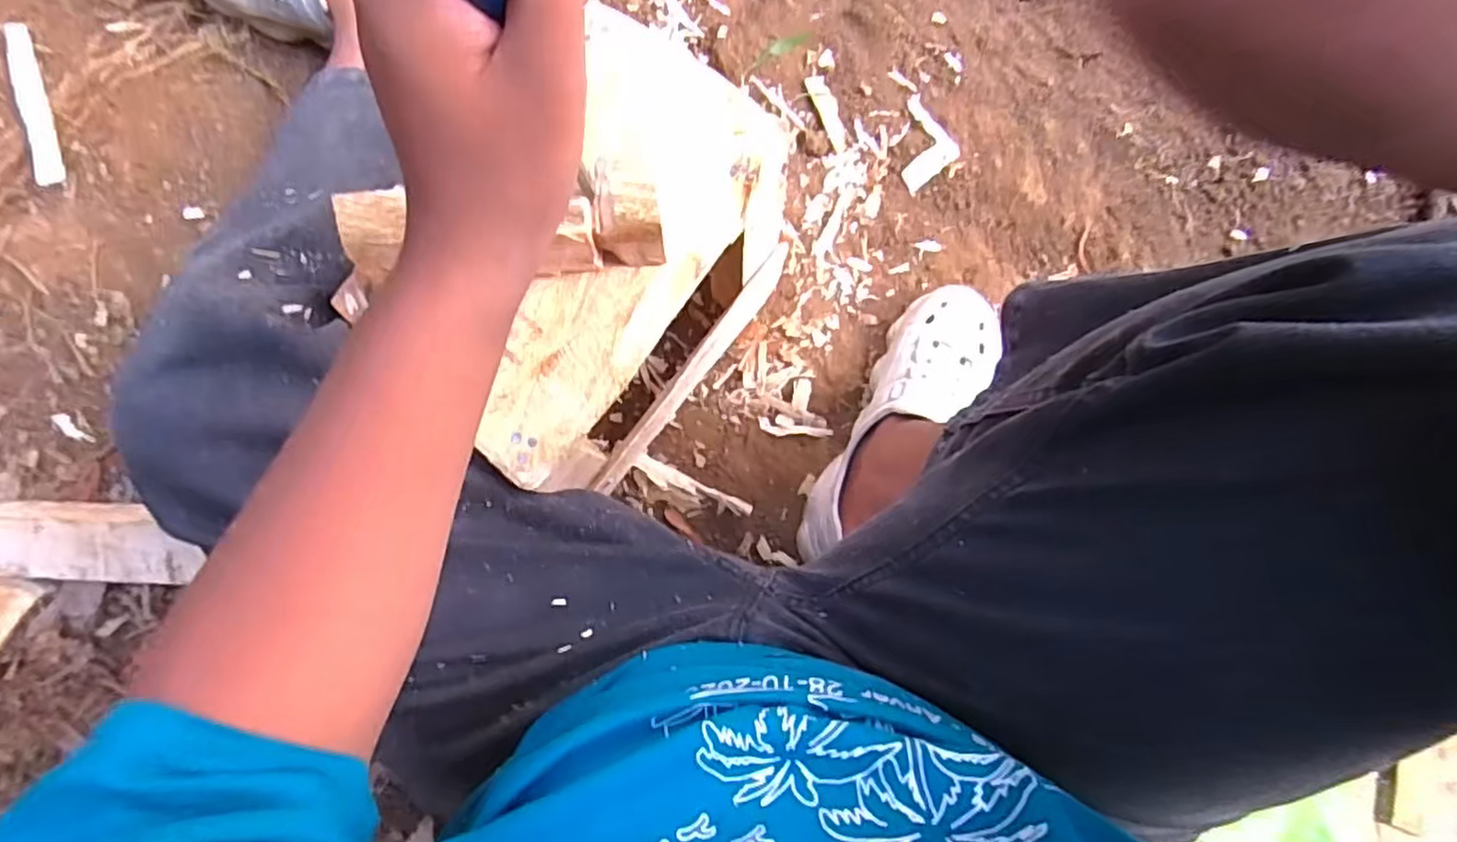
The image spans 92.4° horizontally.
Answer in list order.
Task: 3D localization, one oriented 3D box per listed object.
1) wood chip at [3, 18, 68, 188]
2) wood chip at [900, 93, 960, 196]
[{"bbox_3d":[-0.604,-0.280,0.608,0.024,0.010,0.166,-22,80,-3],"label":"wood chip"},{"bbox_3d":[0.210,-0.283,0.719,0.056,0.006,0.115,12,74,-8],"label":"wood chip"}]

